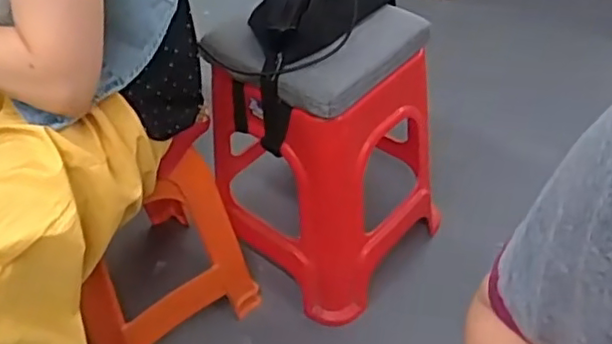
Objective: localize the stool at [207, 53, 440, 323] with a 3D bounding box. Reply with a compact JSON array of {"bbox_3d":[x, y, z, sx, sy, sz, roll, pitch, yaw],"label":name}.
[{"bbox_3d":[0.065,-0.021,1.222,0.313,0.456,0.390,31,54,30],"label":"stool"}]

